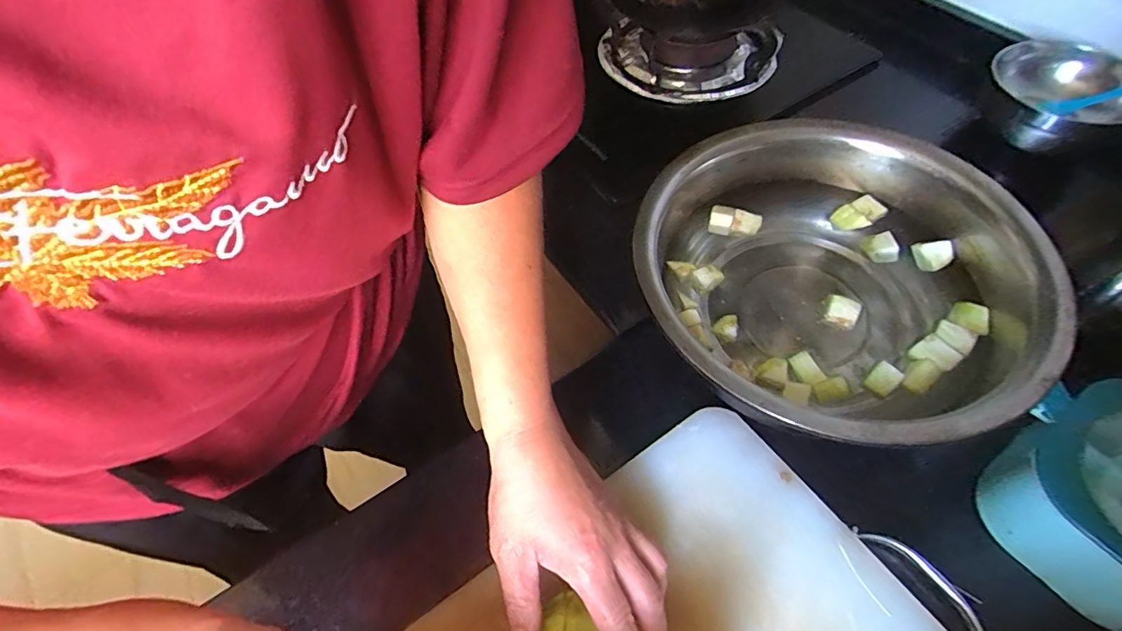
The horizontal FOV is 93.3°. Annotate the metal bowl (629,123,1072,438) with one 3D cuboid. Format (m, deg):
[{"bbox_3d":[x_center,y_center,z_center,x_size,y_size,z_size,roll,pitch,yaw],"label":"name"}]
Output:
[{"bbox_3d":[0.195,-0.022,0.399,0.267,0.085,0.261,-2,57,3],"label":"metal bowl"}]

